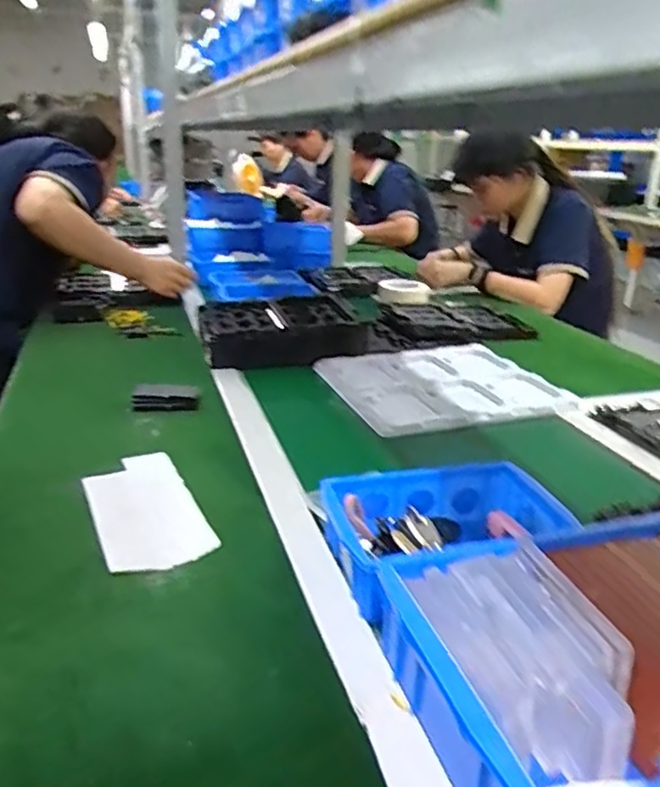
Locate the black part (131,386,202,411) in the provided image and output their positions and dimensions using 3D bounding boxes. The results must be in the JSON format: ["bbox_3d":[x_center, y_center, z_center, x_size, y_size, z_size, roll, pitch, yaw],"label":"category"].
[{"bbox_3d":[-0.224,0.006,0.887,0.091,0.022,0.032,-1,23,-6],"label":"black part"}]

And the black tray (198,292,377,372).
[{"bbox_3d":[-0.086,-0.118,1.168,0.298,0.070,0.218,-5,23,-16],"label":"black tray"}]

